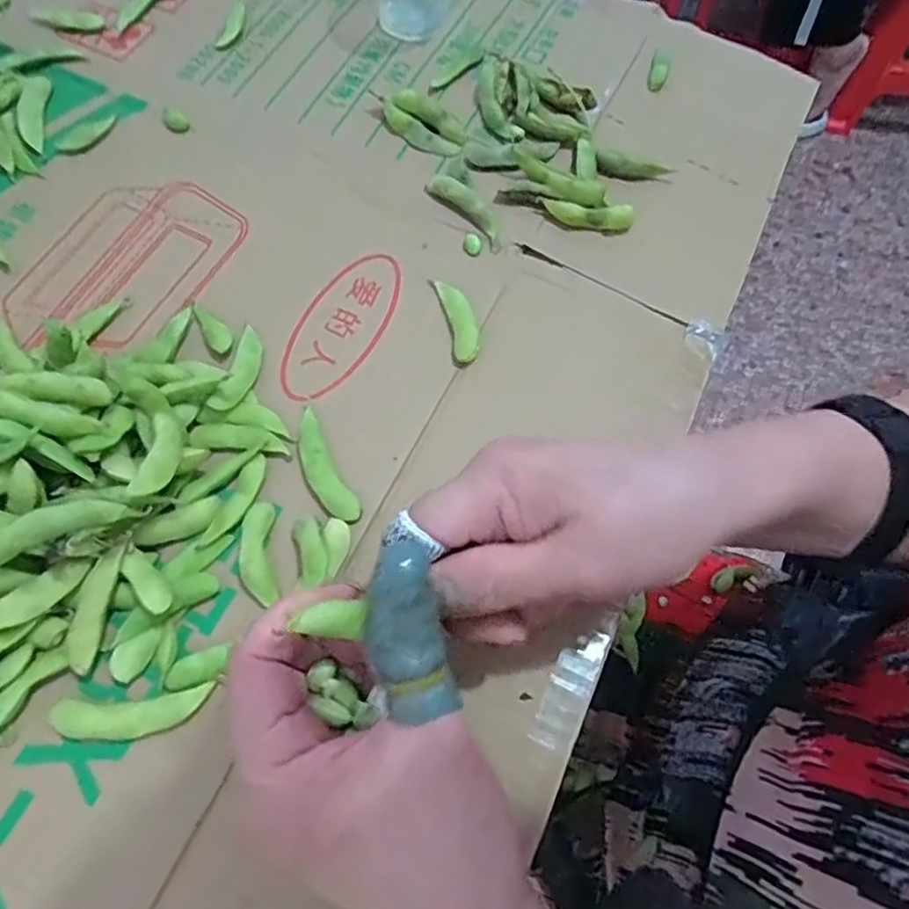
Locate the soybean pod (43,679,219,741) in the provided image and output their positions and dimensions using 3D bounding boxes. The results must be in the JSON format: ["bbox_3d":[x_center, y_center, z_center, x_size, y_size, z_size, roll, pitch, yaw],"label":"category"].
[{"bbox_3d":[-0.124,0.100,0.256,0.060,0.006,0.016,-4,66,-5],"label":"soybean pod"}]

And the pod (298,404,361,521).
[{"bbox_3d":[-0.061,0.005,0.303,0.016,0.005,0.059,-25,70,-14],"label":"pod"}]

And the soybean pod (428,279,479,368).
[{"bbox_3d":[0.002,-0.070,0.339,0.015,0.006,0.052,-11,67,-8],"label":"soybean pod"}]

